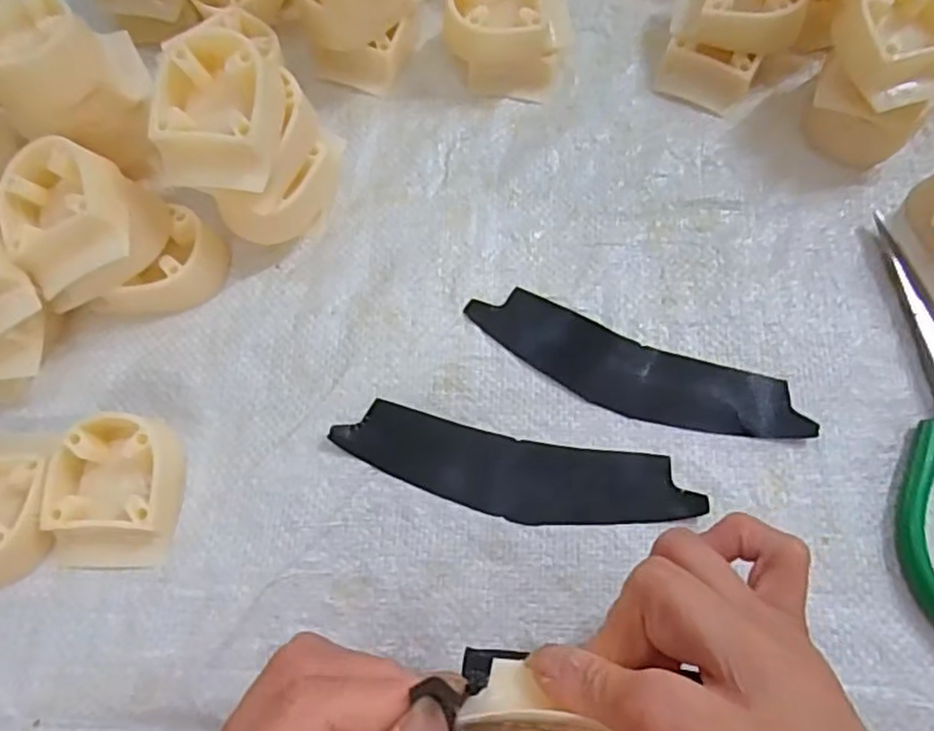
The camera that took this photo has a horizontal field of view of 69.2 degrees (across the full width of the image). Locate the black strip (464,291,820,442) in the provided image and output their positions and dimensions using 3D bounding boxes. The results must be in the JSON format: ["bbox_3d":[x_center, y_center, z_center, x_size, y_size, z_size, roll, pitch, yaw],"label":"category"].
[{"bbox_3d":[0.074,0.002,0.301,0.151,0.004,0.037,20,72,8],"label":"black strip"}]

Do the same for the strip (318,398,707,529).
[{"bbox_3d":[0.020,0.045,0.287,0.149,0.008,0.036,11,69,4],"label":"strip"}]

